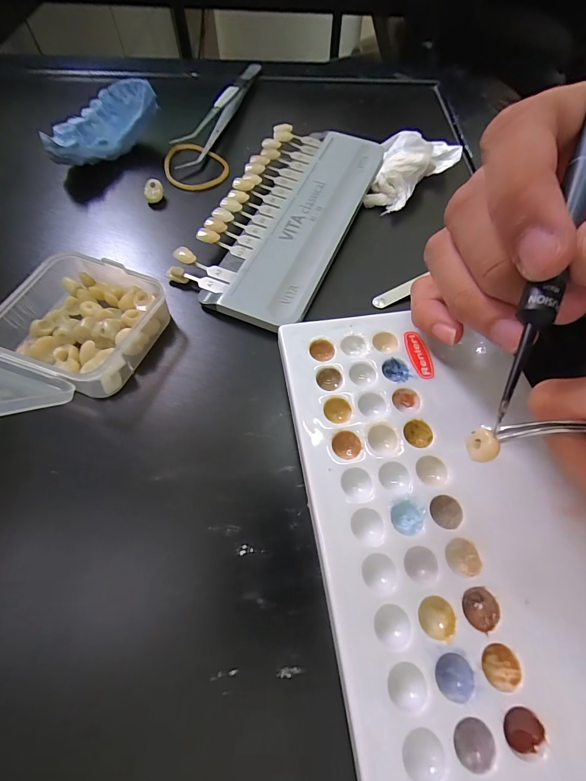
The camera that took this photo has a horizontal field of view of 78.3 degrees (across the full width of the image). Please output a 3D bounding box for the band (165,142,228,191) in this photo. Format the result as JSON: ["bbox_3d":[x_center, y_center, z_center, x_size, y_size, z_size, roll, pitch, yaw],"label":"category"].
[{"bbox_3d":[-0.060,-0.140,0.224,0.037,0.005,0.048,-12,62,-8],"label":"band"}]

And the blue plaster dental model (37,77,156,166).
[{"bbox_3d":[-0.113,-0.154,0.211,0.022,0.028,0.069,40,67,18],"label":"blue plaster dental model"}]

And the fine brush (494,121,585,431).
[{"bbox_3d":[0.076,-0.053,0.096,0.005,0.004,0.136,21,84,11],"label":"fine brush"}]

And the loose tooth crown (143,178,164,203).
[{"bbox_3d":[-0.078,-0.112,0.201,0.010,0.009,0.007,-14,63,-9],"label":"loose tooth crown"}]

